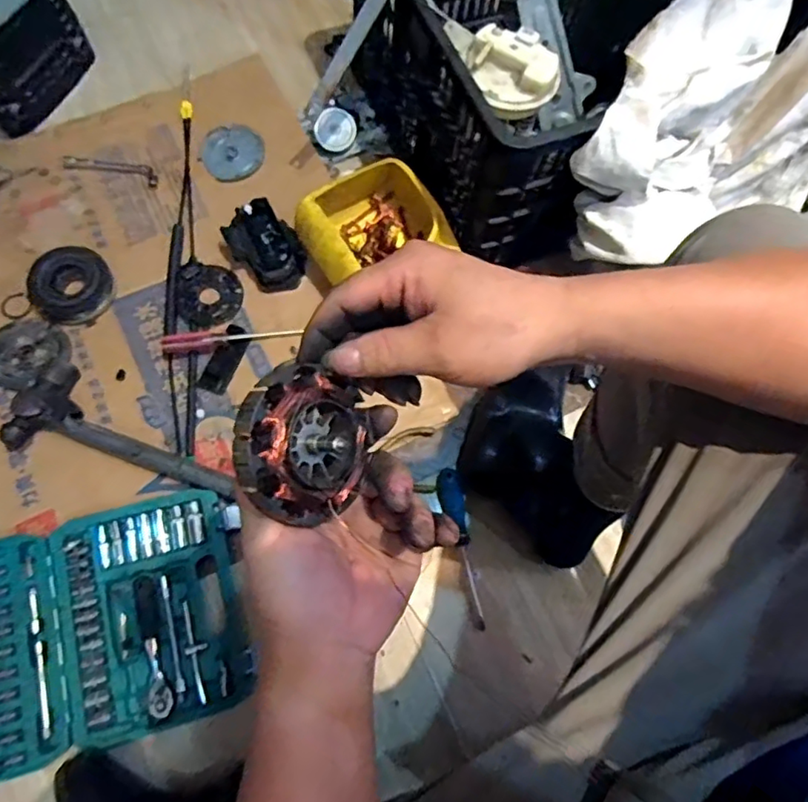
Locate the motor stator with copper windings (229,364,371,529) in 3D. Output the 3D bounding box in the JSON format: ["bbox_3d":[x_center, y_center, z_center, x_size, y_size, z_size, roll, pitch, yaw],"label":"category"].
[{"bbox_3d":[-0.052,0.021,0.298,0.033,0.076,0.075,-7,62,44],"label":"motor stator with copper windings"}]

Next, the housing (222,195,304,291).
[{"bbox_3d":[-0.195,-0.217,0.842,0.081,0.065,0.124,-40,77,-14],"label":"housing"}]

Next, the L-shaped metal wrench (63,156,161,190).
[{"bbox_3d":[-0.445,-0.354,0.904,0.150,0.015,0.032,16,70,2],"label":"L-shaped metal wrench"}]

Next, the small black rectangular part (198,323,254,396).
[{"bbox_3d":[-0.243,-0.060,0.807,0.037,0.017,0.098,22,70,4],"label":"small black rectangular part"}]

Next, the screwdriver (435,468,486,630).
[{"bbox_3d":[0.076,0.185,0.757,0.034,0.027,0.196,-13,81,-2],"label":"screwdriver"}]

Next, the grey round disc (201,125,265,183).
[{"bbox_3d":[-0.267,-0.388,0.928,0.092,0.008,0.095,-4,80,-11],"label":"grey round disc"}]

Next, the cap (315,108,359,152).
[{"bbox_3d":[-0.108,-0.428,0.937,0.062,0.010,0.062,-3,112,-6],"label":"cap"}]

